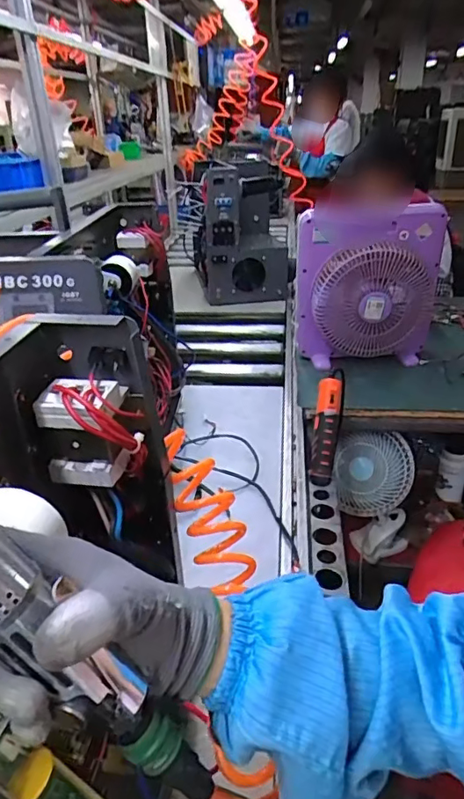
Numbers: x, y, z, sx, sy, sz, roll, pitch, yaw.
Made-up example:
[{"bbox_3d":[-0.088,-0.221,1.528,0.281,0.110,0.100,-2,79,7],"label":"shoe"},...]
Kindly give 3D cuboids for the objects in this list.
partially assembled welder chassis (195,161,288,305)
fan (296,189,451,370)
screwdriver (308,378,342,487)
[{"bbox_3d":[0.033,-0.554,1.779,0.300,0.403,0.243,-8,29,-11],"label":"partially assembled welder chassis"},{"bbox_3d":[0.312,-0.261,1.219,0.306,0.339,0.159,6,29,16],"label":"fan"},{"bbox_3d":[0.172,0.058,0.982,0.043,0.193,0.039,6,0,16],"label":"screwdriver"}]

